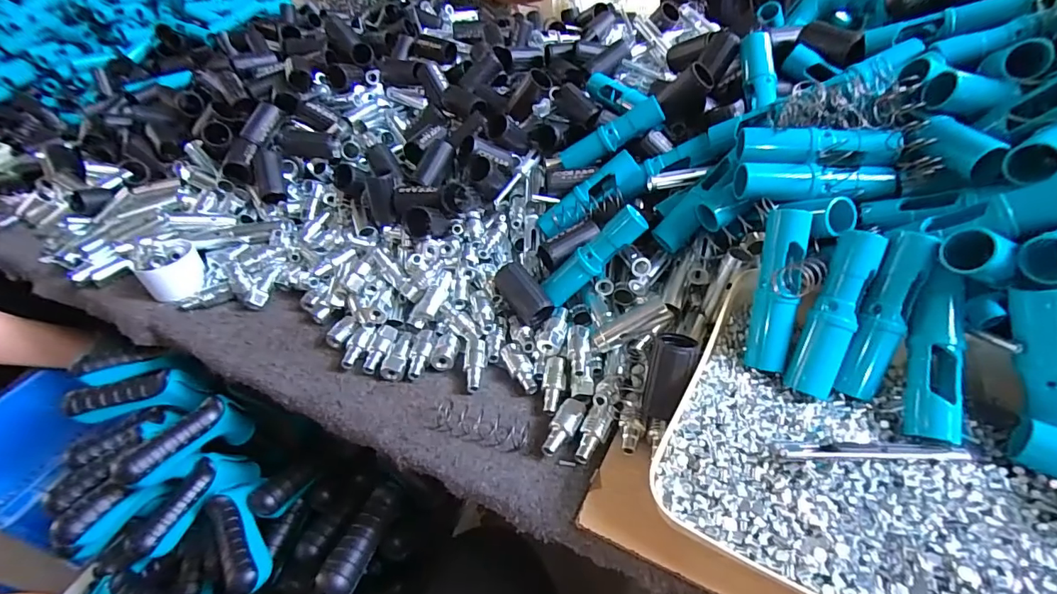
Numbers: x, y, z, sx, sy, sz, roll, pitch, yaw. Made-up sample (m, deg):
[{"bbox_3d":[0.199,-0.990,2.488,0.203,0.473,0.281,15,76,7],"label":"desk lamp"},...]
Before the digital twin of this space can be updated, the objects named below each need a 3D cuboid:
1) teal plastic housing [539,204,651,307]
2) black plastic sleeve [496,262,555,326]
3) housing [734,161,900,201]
[{"bbox_3d":[0.061,-0.040,0.464,0.028,0.122,0.028,30,33,-27],"label":"teal plastic housing"},{"bbox_3d":[-0.006,-0.002,0.477,0.034,0.030,0.063,-36,71,-2],"label":"black plastic sleeve"},{"bbox_3d":[0.232,-0.094,0.389,0.119,0.024,0.029,1,42,7],"label":"housing"}]

